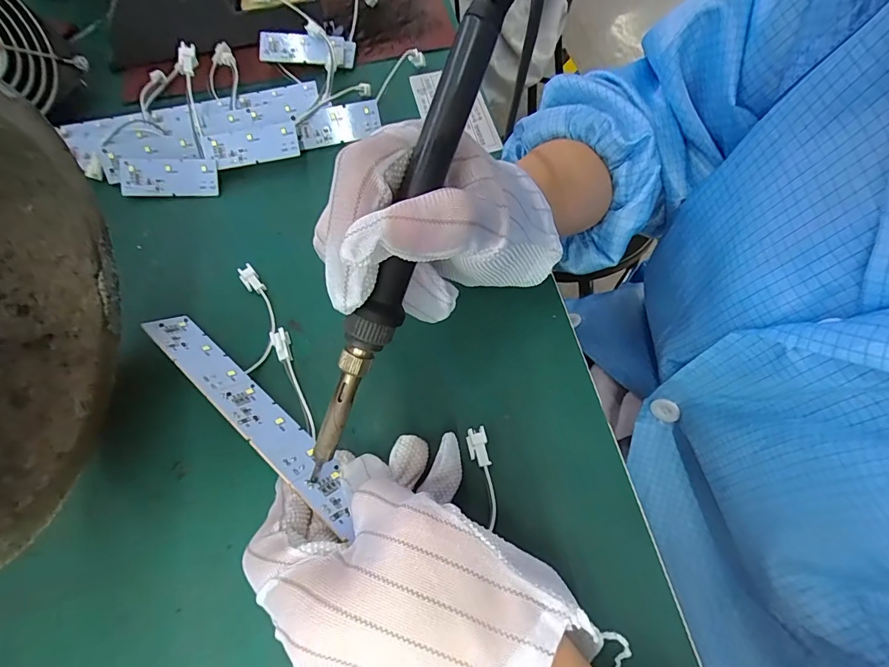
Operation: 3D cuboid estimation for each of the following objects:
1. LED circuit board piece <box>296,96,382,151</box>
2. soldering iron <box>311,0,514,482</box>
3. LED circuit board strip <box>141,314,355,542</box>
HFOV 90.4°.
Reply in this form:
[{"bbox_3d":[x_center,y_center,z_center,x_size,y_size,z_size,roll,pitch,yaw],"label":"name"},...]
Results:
[{"bbox_3d":[-0.076,-0.151,0.319,0.058,0.024,0.005,-14,18,-4],"label":"LED circuit board piece"},{"bbox_3d":[-0.014,-0.034,0.162,0.015,0.019,0.195,26,104,14],"label":"soldering iron"},{"bbox_3d":[-0.097,0.035,0.218,0.156,0.004,0.024,35,32,23],"label":"LED circuit board strip"}]

